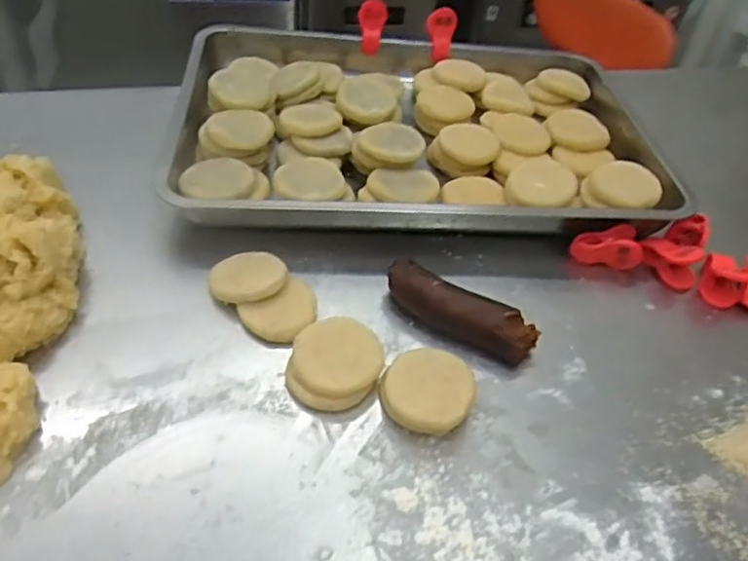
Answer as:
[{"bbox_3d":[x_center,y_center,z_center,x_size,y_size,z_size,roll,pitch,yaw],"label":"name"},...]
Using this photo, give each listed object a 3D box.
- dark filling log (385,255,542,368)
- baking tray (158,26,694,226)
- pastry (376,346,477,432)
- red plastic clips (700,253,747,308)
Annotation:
[{"bbox_3d":[0.065,0.026,0.502,0.124,0.035,0.034,25,47,20],"label":"dark filling log"},{"bbox_3d":[0.045,-0.173,0.685,0.479,0.049,0.364,2,43,-7],"label":"baking tray"},{"bbox_3d":[0.038,0.079,0.453,0.063,0.022,0.069,3,44,-3],"label":"pastry"},{"bbox_3d":[0.330,-0.003,0.567,0.070,0.035,0.052,8,44,3],"label":"red plastic clips"}]

